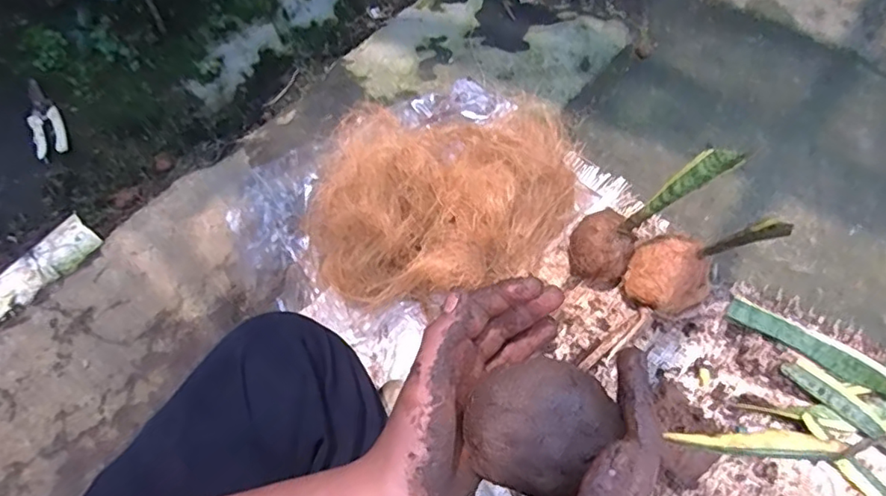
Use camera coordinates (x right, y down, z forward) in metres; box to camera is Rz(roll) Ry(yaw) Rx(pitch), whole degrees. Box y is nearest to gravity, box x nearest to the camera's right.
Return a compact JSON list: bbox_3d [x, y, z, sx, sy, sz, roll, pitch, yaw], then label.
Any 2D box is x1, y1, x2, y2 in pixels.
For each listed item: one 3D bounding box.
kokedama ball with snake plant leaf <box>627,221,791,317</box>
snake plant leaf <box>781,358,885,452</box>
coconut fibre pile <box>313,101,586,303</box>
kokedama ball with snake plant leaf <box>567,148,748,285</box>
[{"bbox_3d":[0.309,0.010,0.658,0.093,0.196,0.087,15,57,-25],"label":"kokedama ball with snake plant leaf"},{"bbox_3d":[0.498,0.233,0.617,0.038,0.022,0.288,-32,63,-14],"label":"snake plant leaf"},{"bbox_3d":[-0.011,-0.097,0.759,0.357,0.161,0.270,-18,63,-7],"label":"coconut fibre pile"},{"bbox_3d":[0.229,-0.042,0.650,0.068,0.243,0.074,12,55,-17],"label":"kokedama ball with snake plant leaf"}]

